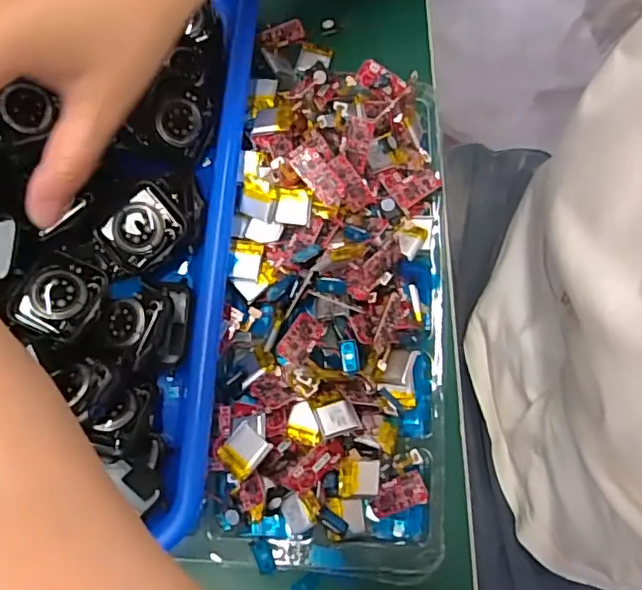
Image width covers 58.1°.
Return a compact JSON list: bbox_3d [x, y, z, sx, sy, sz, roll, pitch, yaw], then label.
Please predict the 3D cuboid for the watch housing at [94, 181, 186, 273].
[{"bbox_3d":[-0.088,-0.032,0.280,0.039,0.007,0.030,-41,77,-10],"label":"watch housing"}]

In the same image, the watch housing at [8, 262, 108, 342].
[{"bbox_3d":[-0.124,0.001,0.270,0.037,0.011,0.037,15,75,5],"label":"watch housing"}]

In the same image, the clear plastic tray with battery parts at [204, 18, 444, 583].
[{"bbox_3d":[0.009,-0.008,0.294,0.113,0.043,0.291,3,74,2],"label":"clear plastic tray with battery parts"}]

